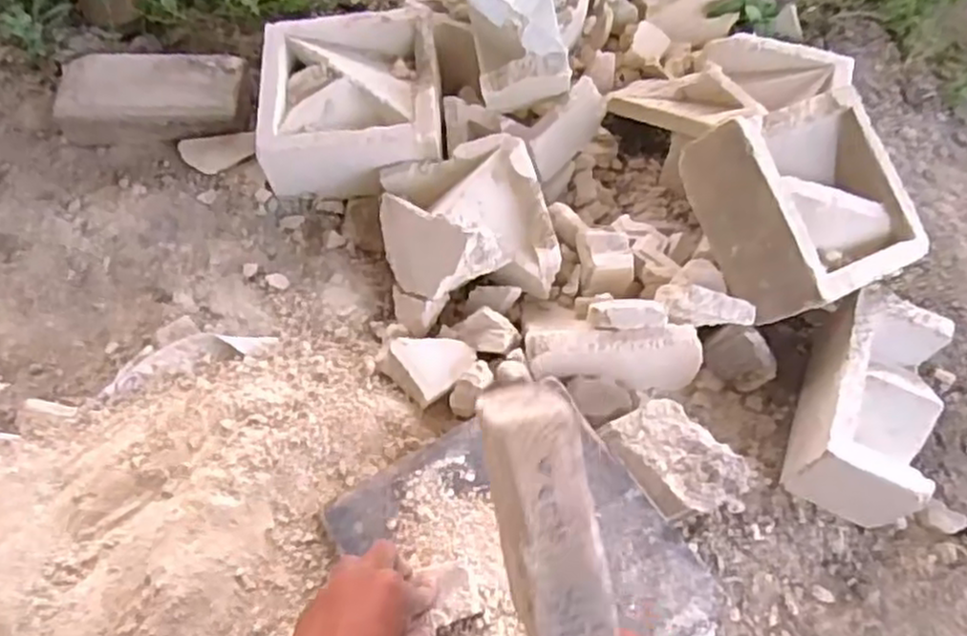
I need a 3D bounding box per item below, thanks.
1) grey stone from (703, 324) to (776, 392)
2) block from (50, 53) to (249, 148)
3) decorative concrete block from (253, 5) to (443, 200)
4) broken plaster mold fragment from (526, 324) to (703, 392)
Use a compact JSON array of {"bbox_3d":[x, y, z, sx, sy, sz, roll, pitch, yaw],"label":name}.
[{"bbox_3d":[0.268,0.039,0.782,0.072,0.071,0.034,33,63,16],"label":"grey stone"},{"bbox_3d":[-0.400,-0.263,0.919,0.215,0.065,0.097,-1,59,-4],"label":"block"},{"bbox_3d":[-0.153,-0.253,0.882,0.205,0.077,0.212,-2,59,-4],"label":"decorative concrete block"},{"bbox_3d":[0.132,0.040,0.755,0.175,0.075,0.044,0,59,-3],"label":"broken plaster mold fragment"}]

